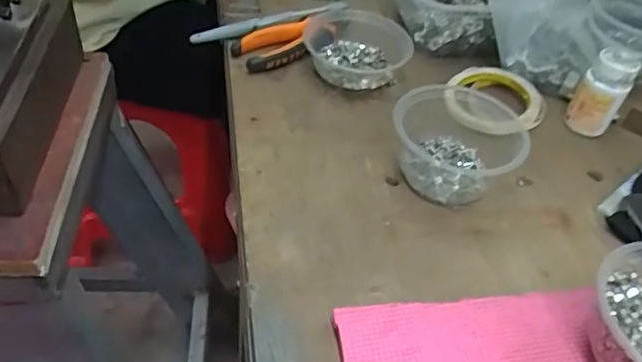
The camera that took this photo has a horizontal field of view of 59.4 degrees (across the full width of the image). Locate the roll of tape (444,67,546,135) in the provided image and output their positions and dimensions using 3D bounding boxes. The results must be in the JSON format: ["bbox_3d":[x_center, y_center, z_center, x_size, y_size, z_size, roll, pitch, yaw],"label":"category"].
[{"bbox_3d":[0.185,-0.088,0.594,0.103,0.019,0.103,5,46,-5],"label":"roll of tape"}]

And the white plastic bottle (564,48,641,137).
[{"bbox_3d":[0.287,-0.092,0.573,0.045,0.072,0.041,27,48,19],"label":"white plastic bottle"}]

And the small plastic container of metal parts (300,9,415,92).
[{"bbox_3d":[0.039,-0.143,0.621,0.108,0.044,0.111,-4,46,-11],"label":"small plastic container of metal parts"}]

